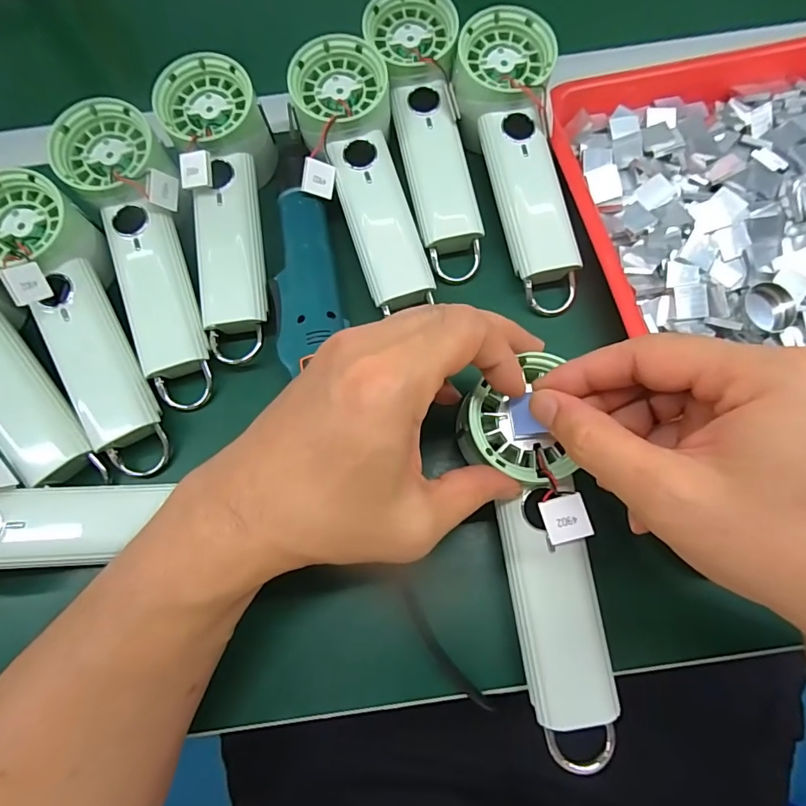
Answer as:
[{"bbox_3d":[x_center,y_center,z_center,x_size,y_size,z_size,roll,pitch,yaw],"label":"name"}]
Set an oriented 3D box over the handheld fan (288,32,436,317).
[{"bbox_3d":[-0.025,-0.148,0.307,0.064,0.035,0.178,-18,86,-3],"label":"handheld fan"}]

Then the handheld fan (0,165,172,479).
[{"bbox_3d":[-0.195,-0.048,0.278,0.061,0.046,0.193,-28,88,-6],"label":"handheld fan"}]

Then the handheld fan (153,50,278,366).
[{"bbox_3d":[-0.116,-0.123,0.311,0.062,0.050,0.197,-7,86,0],"label":"handheld fan"}]

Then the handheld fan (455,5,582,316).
[{"bbox_3d":[0.077,-0.156,0.307,0.059,0.029,0.192,-11,86,-1],"label":"handheld fan"}]

